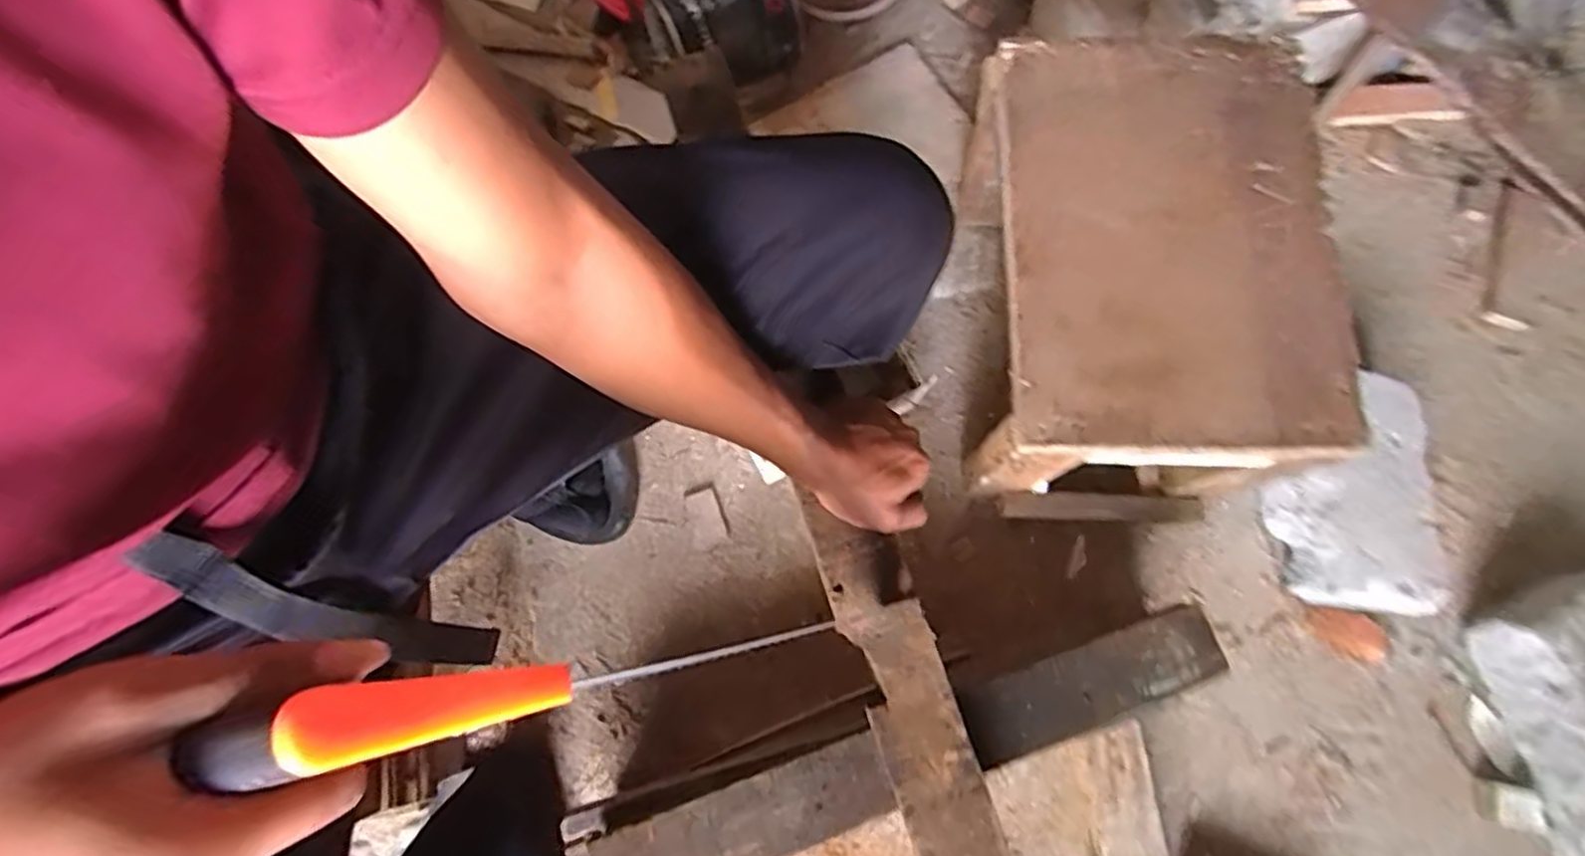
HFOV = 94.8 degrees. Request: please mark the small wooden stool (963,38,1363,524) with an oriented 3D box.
[{"bbox_3d":[0.263,-0.111,0.603,0.226,0.200,0.339,1,78,-1],"label":"small wooden stool"}]

